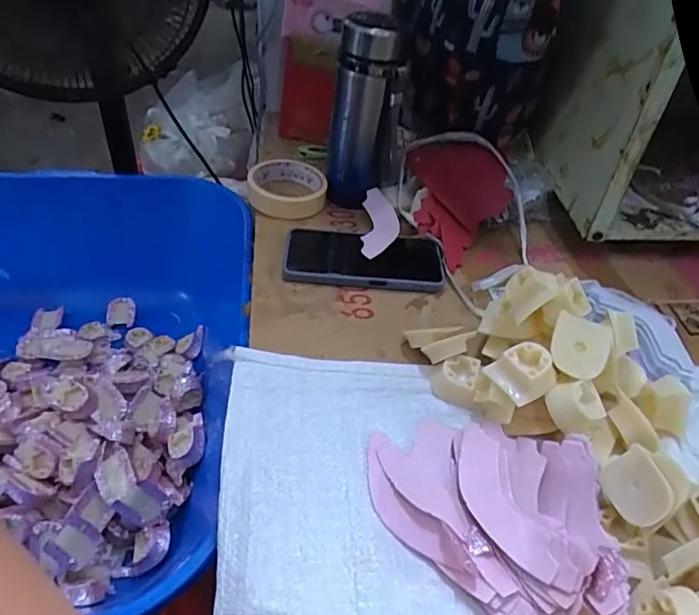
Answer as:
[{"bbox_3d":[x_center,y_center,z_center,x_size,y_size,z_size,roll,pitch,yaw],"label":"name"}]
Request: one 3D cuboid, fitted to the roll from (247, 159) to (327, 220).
[{"bbox_3d":[-0.076,-0.144,0.644,0.089,0.032,0.089,-3,43,-9],"label":"roll"}]

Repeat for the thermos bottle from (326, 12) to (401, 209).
[{"bbox_3d":[0.011,-0.209,0.597,0.063,0.198,0.054,5,42,-1],"label":"thermos bottle"}]

